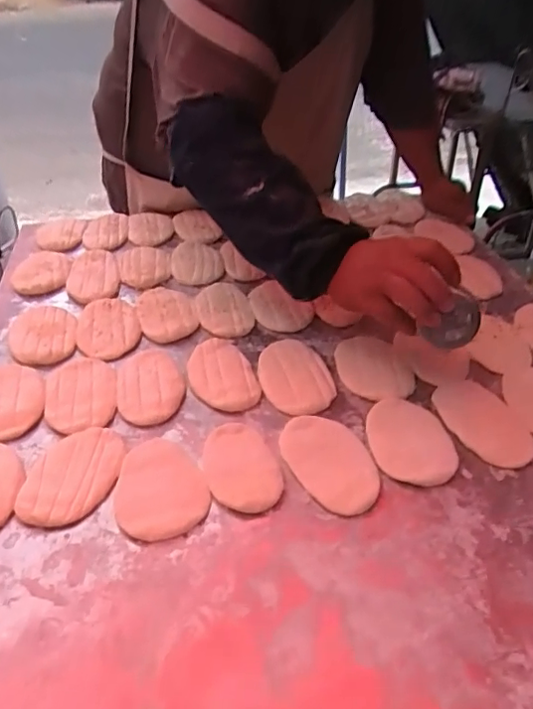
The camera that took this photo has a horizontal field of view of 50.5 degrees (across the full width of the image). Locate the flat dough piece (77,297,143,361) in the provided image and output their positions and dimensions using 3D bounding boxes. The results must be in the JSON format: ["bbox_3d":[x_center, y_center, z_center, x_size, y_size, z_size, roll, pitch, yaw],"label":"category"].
[{"bbox_3d":[-0.213,-0.039,0.766,0.082,0.017,0.134,-8,37,-10],"label":"flat dough piece"}]

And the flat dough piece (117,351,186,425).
[{"bbox_3d":[-0.138,0.035,0.670,0.077,0.009,0.119,-8,37,-10],"label":"flat dough piece"}]

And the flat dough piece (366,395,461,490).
[{"bbox_3d":[0.154,0.090,0.603,0.088,0.005,0.119,-2,36,-2],"label":"flat dough piece"}]

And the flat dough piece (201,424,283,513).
[{"bbox_3d":[-0.028,0.109,0.569,0.071,0.022,0.111,-13,38,-17],"label":"flat dough piece"}]

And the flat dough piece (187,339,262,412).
[{"bbox_3d":[-0.056,0.016,0.685,0.076,0.022,0.125,-11,38,-14],"label":"flat dough piece"}]

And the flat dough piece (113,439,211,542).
[{"bbox_3d":[-0.105,0.126,0.553,0.085,0.010,0.124,-12,38,-15],"label":"flat dough piece"}]

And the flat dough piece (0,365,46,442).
[{"bbox_3d":[-0.294,0.048,0.650,0.071,0.018,0.130,-7,37,-9],"label":"flat dough piece"}]

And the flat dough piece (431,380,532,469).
[{"bbox_3d":[0.244,0.075,0.636,0.081,0.005,0.132,-9,37,-11],"label":"flat dough piece"}]

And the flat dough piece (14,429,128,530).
[{"bbox_3d":[-0.193,0.115,0.564,0.087,0.014,0.123,3,37,4],"label":"flat dough piece"}]

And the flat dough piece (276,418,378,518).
[{"bbox_3d":[0.068,0.108,0.583,0.081,0.005,0.128,-17,40,-22],"label":"flat dough piece"}]

